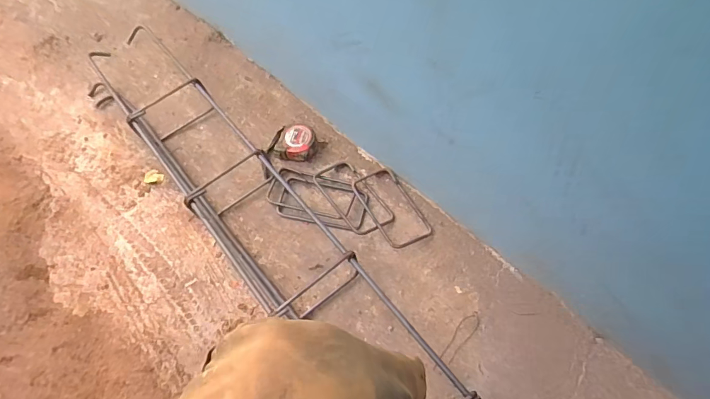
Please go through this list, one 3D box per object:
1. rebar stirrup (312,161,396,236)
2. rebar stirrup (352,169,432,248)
[{"bbox_3d":[-0.007,-0.005,0.720,0.078,0.020,0.161,-31,62,-18],"label":"rebar stirrup"},{"bbox_3d":[0.059,0.010,0.706,0.079,0.017,0.158,-24,60,-15],"label":"rebar stirrup"}]

